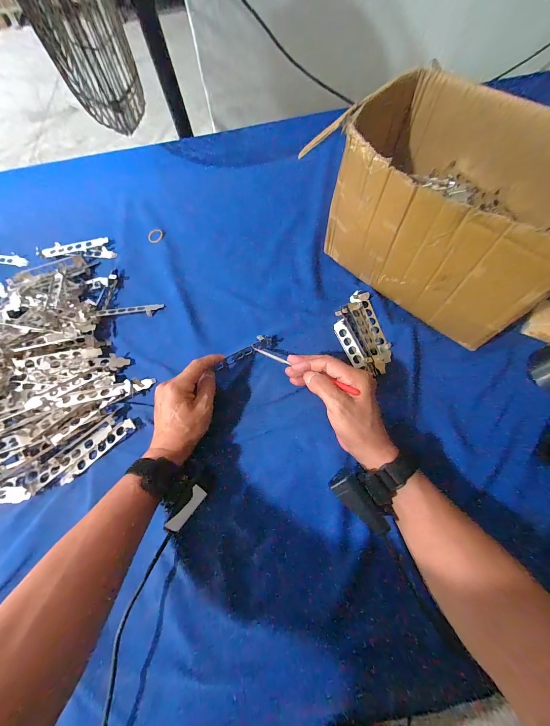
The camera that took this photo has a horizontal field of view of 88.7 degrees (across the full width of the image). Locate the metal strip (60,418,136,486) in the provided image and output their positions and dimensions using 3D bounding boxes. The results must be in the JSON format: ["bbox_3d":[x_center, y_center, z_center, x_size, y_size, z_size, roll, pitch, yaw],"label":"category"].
[{"bbox_3d":[-0.245,0.122,0.388,0.115,0.006,0.017,-41,71,-13],"label":"metal strip"}]

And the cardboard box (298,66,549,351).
[{"bbox_3d":[0.255,-0.192,0.389,0.342,0.195,0.211,37,74,17],"label":"cardboard box"}]

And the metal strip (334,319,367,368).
[{"bbox_3d":[0.112,-0.028,0.426,0.021,0.004,0.078,-37,68,34],"label":"metal strip"}]

